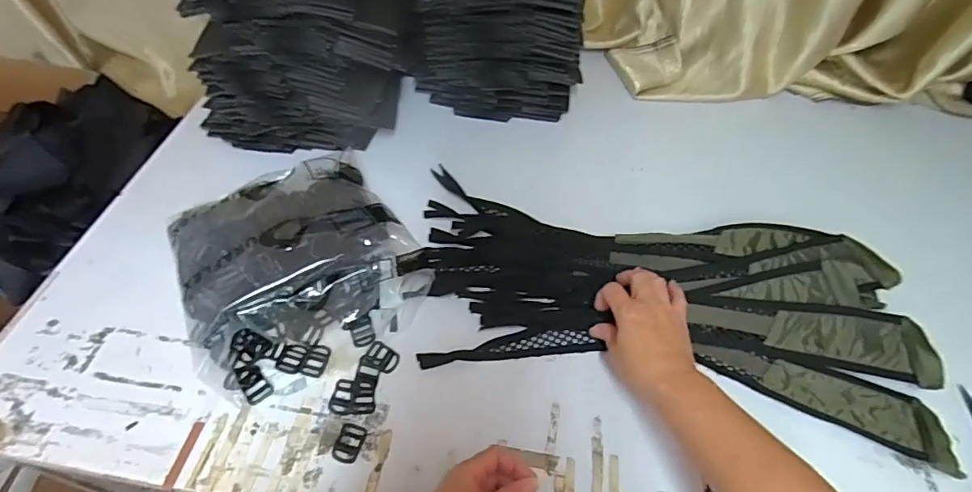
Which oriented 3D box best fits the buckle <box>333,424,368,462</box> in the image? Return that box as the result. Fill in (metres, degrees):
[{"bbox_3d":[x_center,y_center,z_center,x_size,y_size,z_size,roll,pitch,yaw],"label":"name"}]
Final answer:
[{"bbox_3d":[-0.138,0.198,0.506,0.026,0.004,0.036,13,53,8],"label":"buckle"}]

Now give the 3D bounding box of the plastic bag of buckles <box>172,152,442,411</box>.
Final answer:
[{"bbox_3d":[-0.223,0.017,0.598,0.264,0.072,0.272,-23,56,-18],"label":"plastic bag of buckles"}]

